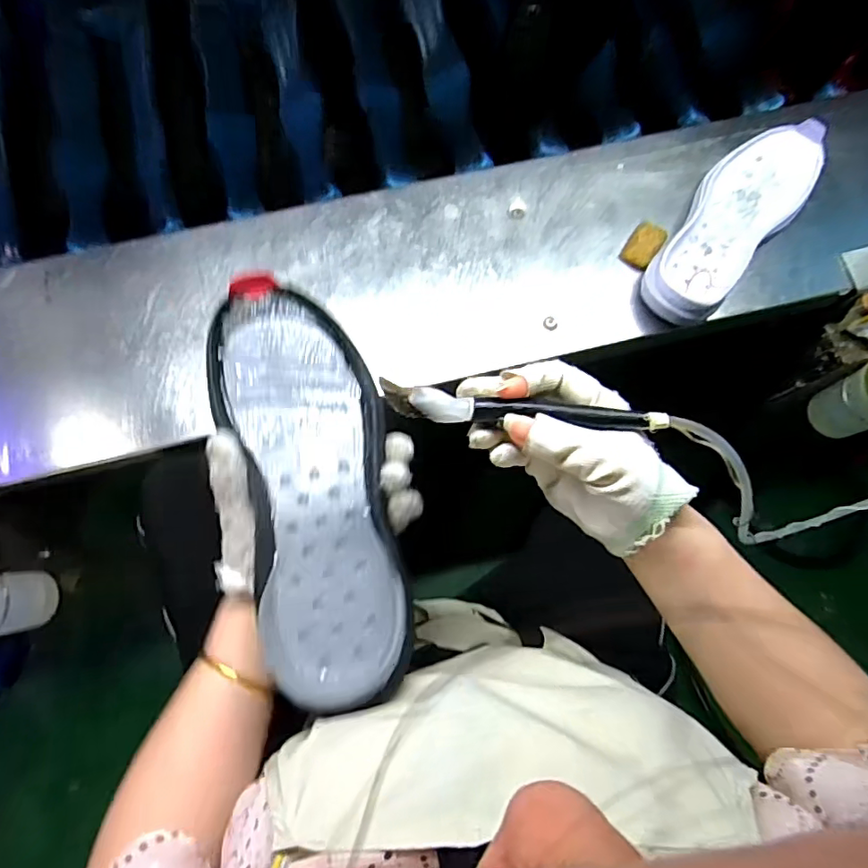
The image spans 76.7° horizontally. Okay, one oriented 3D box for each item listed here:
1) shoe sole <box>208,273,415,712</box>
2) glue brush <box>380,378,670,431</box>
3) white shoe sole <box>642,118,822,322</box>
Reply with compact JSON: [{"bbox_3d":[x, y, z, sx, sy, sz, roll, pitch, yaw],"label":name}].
[{"bbox_3d":[-0.084,0.027,0.380,0.104,0.027,0.293,-15,73,-5],"label":"shoe sole"},{"bbox_3d":[0.052,-0.013,0.308,0.160,0.019,0.017,4,74,-6],"label":"glue brush"},{"bbox_3d":[0.321,-0.228,0.593,0.098,0.043,0.270,38,81,7],"label":"white shoe sole"}]

